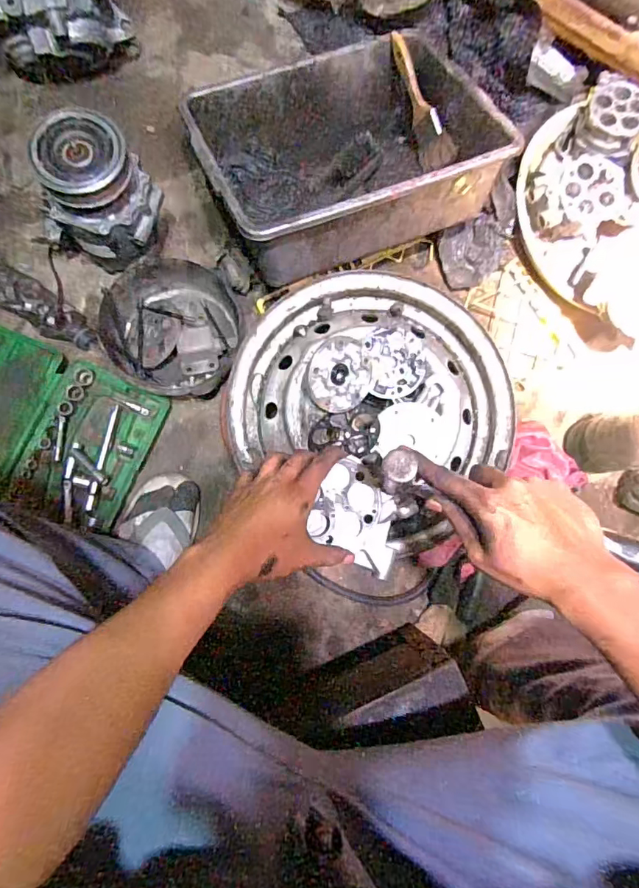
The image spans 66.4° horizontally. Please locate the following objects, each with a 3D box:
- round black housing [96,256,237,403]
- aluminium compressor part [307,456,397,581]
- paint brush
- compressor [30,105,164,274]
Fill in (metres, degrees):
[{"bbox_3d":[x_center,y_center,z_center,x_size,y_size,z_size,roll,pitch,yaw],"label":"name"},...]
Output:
[{"bbox_3d":[-0.220,-0.169,0.721,0.184,0.071,0.195,1,82,-5],"label":"round black housing"},{"bbox_3d":[0.046,0.074,0.497,0.104,0.040,0.085,32,80,0],"label":"aluminium compressor part"},{"bbox_3d":[0.150,-0.513,0.739,0.019,0.071,0.192,-26,99,-8],"label":"paint brush"},{"bbox_3d":[-0.289,-0.324,0.665,0.120,0.186,0.116,1,82,-5],"label":"compressor"}]

